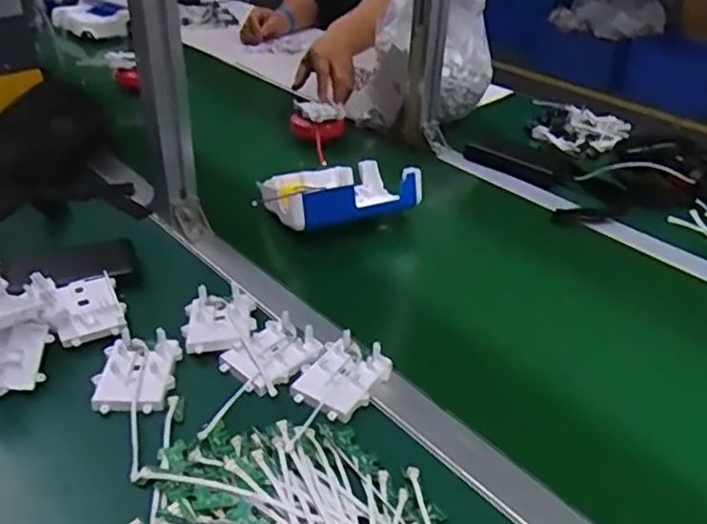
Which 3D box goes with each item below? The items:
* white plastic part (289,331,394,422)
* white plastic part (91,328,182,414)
[{"bbox_3d":[-0.010,0.102,0.600,0.067,0.022,0.088,27,41,32],"label":"white plastic part"},{"bbox_3d":[-0.199,0.100,0.593,0.067,0.022,0.077,0,34,-3],"label":"white plastic part"}]

